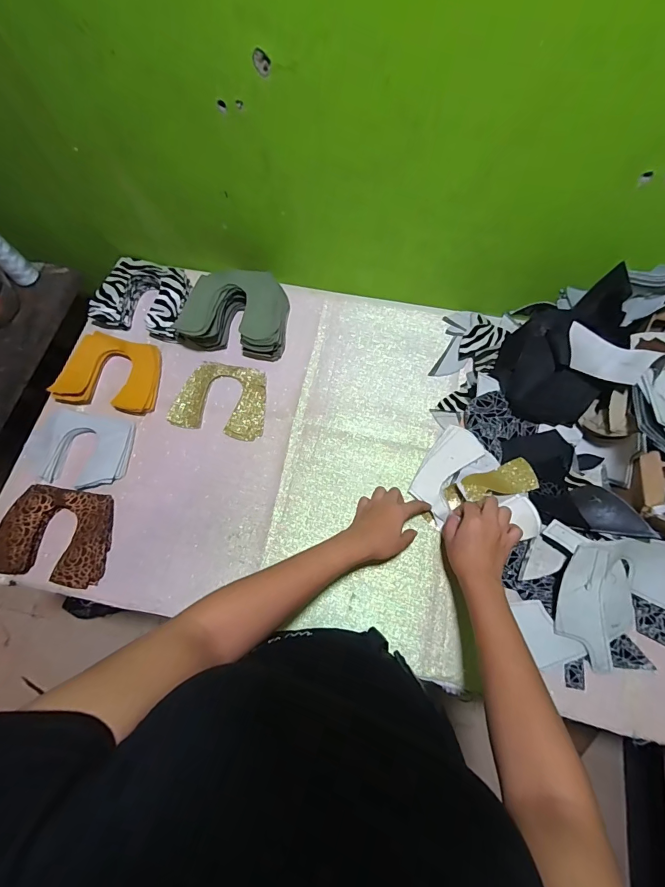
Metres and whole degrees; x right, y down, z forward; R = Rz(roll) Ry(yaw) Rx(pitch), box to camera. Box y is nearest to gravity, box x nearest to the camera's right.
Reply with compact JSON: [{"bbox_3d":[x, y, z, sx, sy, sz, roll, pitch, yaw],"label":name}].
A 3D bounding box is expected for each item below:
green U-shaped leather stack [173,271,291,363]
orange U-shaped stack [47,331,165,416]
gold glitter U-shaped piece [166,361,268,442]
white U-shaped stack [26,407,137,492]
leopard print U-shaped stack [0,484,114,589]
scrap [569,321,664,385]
[{"bbox_3d":[-0.172,-0.227,0.676,0.185,0.075,0.143,8,70,5],"label":"green U-shaped leather stack"},{"bbox_3d":[-0.373,-0.120,0.657,0.156,0.022,0.129,10,73,-5],"label":"orange U-shaped stack"},{"bbox_3d":[-0.185,-0.077,0.656,0.156,0.014,0.127,12,70,7],"label":"gold glitter U-shaped piece"},{"bbox_3d":[-0.399,0.008,0.618,0.144,0.028,0.116,8,70,5],"label":"white U-shaped stack"},{"bbox_3d":[-0.412,0.134,0.576,0.159,0.035,0.131,7,70,5],"label":"leopard print U-shaped stack"},{"bbox_3d":[0.366,-0.115,0.517,0.024,0.054,0.113,-9,35,-32],"label":"scrap"}]

